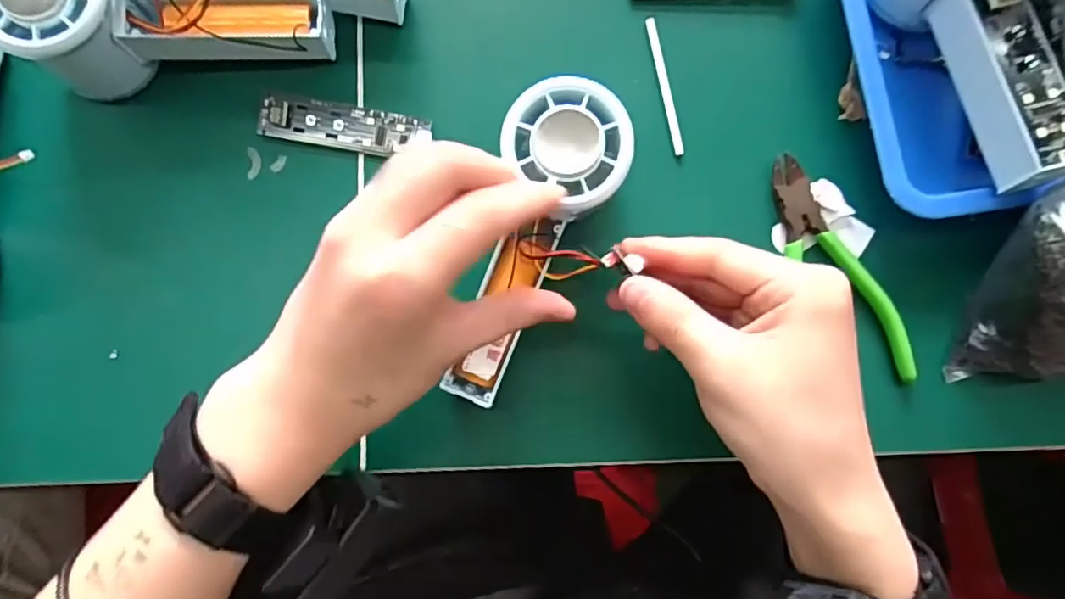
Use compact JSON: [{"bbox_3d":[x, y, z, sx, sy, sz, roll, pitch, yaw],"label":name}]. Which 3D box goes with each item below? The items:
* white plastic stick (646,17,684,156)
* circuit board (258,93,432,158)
[{"bbox_3d":[0.071,-0.115,0.322,0.005,0.004,0.077,-11,83,0],"label":"white plastic stick"},{"bbox_3d":[-0.100,-0.092,0.320,0.089,0.009,0.023,9,83,3],"label":"circuit board"}]

